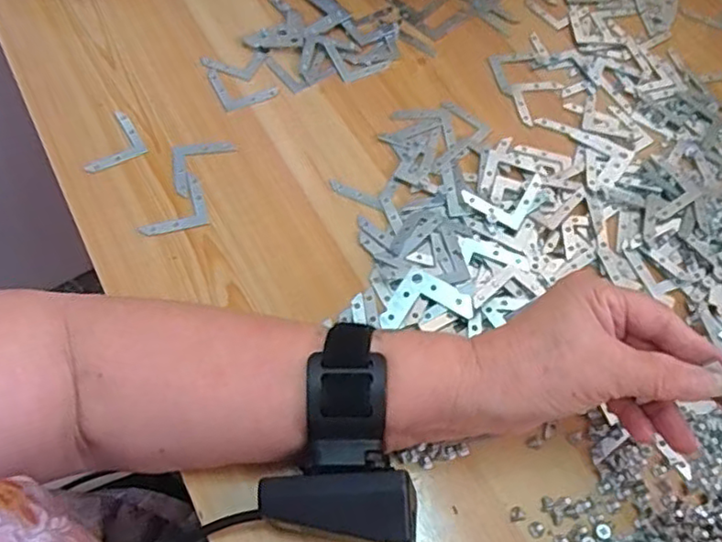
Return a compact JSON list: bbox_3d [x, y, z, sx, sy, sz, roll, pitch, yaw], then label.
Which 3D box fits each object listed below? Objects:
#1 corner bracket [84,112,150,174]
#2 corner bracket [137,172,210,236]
[{"bbox_3d":[-0.169,-0.086,0.422,0.041,0.004,0.039,-30,67,-20],"label":"corner bracket"},{"bbox_3d":[-0.121,-0.042,0.400,0.042,0.004,0.040,-14,62,-13],"label":"corner bracket"}]

